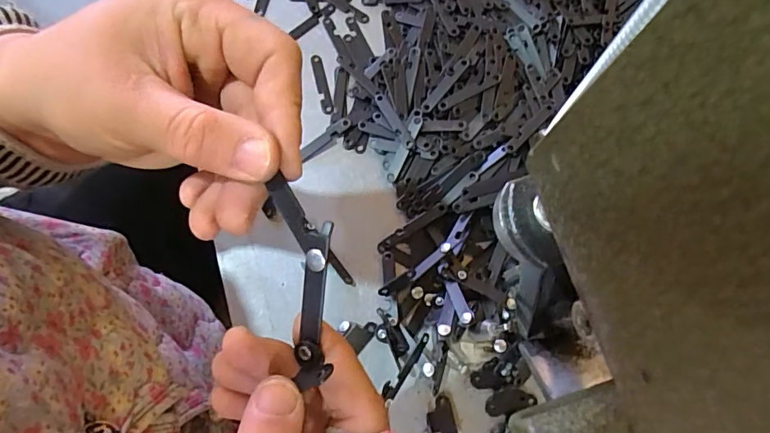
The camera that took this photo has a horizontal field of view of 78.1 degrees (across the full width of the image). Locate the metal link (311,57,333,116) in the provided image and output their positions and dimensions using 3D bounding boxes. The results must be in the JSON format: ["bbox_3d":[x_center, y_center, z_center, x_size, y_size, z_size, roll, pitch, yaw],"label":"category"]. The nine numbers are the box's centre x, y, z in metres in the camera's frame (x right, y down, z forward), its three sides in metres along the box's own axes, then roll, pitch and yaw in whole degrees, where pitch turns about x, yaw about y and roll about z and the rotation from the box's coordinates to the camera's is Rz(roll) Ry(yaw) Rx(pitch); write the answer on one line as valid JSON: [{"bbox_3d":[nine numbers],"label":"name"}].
[{"bbox_3d":[-0.049,-0.102,0.371,0.009,0.004,0.052,-13,75,-9],"label":"metal link"}]

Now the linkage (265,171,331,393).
[{"bbox_3d":[-0.028,0.025,0.170,0.021,0.008,0.074,-3,101,1],"label":"linkage"}]

